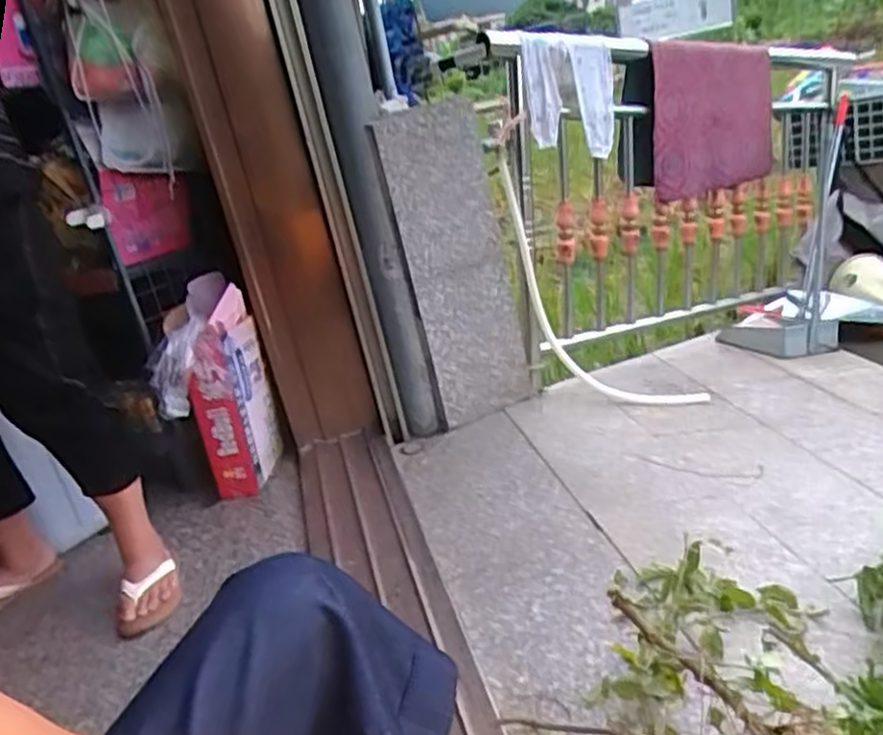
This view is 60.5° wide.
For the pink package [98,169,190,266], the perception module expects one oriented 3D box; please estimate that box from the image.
[{"bbox_3d":[-0.614,-0.316,1.590,0.171,0.182,0.031,-4,28,-8],"label":"pink package"}]

